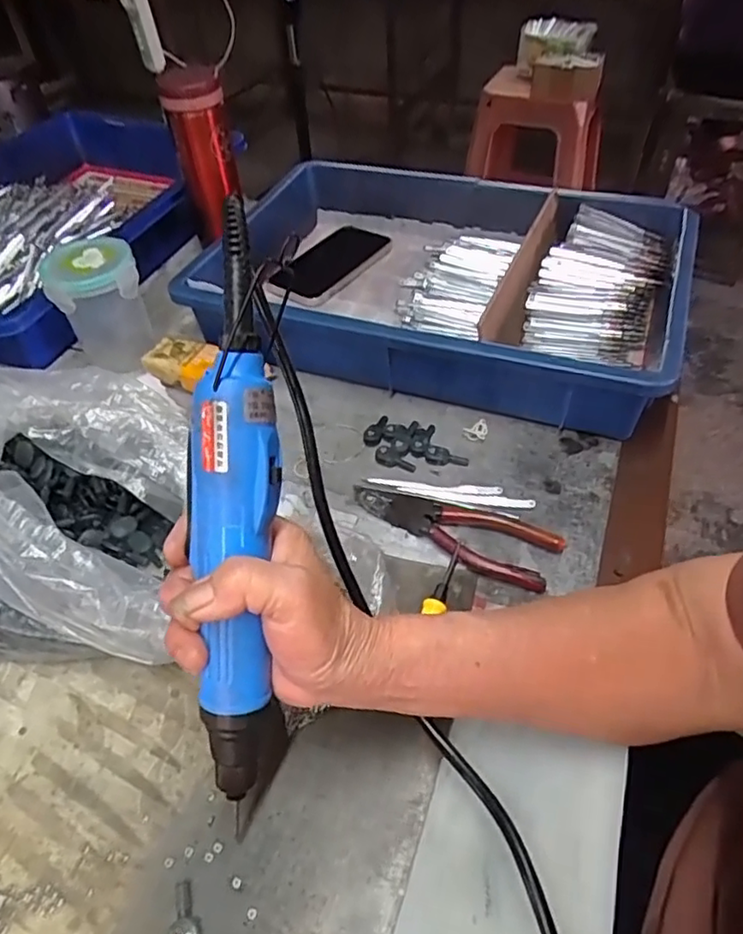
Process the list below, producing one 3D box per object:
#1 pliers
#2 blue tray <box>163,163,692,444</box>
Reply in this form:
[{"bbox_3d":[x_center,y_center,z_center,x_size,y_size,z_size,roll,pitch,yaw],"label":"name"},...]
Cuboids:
[{"bbox_3d":[0.059,0.041,0.449,0.149,0.009,0.051,22,52,21],"label":"pliers"},{"bbox_3d":[0.066,-0.176,0.617,0.429,0.106,0.283,15,50,16],"label":"blue tray"}]

